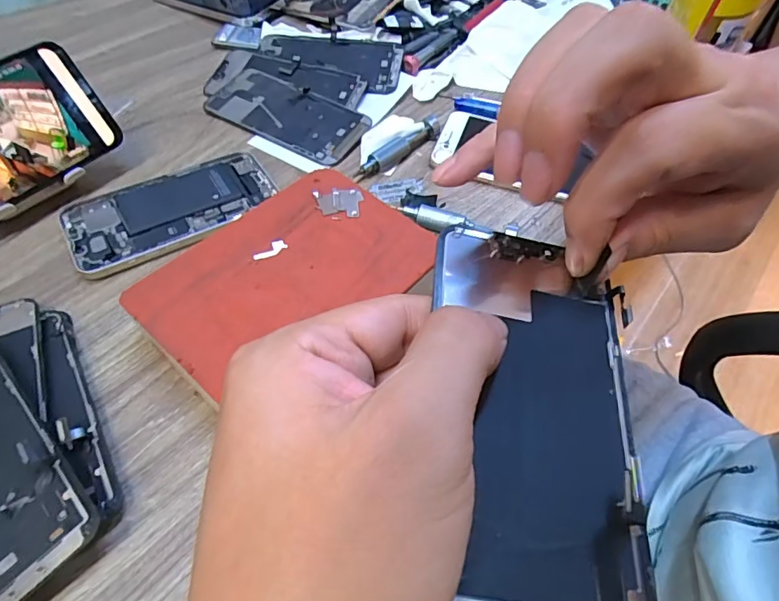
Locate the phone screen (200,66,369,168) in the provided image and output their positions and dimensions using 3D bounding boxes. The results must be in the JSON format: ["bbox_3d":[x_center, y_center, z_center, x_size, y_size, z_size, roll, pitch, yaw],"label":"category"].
[{"bbox_3d":[-0.091,-0.166,0.434,0.143,0.006,0.067,28,58,16],"label":"phone screen"}]

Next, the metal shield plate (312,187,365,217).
[{"bbox_3d":[-0.033,-0.064,0.323,0.031,0.004,0.026,-6,55,-7],"label":"metal shield plate"}]

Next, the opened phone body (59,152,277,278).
[{"bbox_3d":[-0.159,-0.069,0.363,0.142,0.009,0.075,-26,60,-20],"label":"opened phone body"}]

